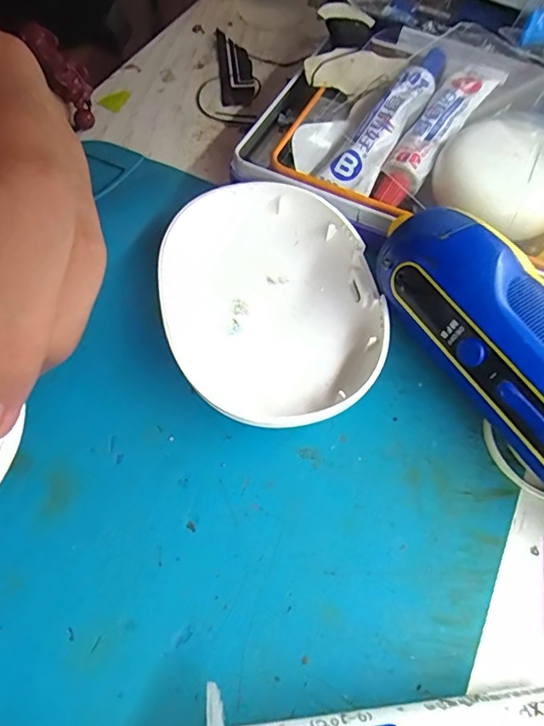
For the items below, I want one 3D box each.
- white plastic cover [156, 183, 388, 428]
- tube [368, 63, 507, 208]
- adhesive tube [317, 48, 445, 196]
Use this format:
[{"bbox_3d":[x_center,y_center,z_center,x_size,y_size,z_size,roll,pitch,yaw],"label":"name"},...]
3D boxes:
[{"bbox_3d":[-0.001,-0.021,0.155,0.064,0.015,0.081,-10,63,-8],"label":"white plastic cover"},{"bbox_3d":[0.062,-0.088,0.186,0.017,0.011,0.080,35,80,15],"label":"tube"},{"bbox_3d":[0.046,-0.095,0.188,0.018,0.011,0.082,34,81,14],"label":"adhesive tube"}]

